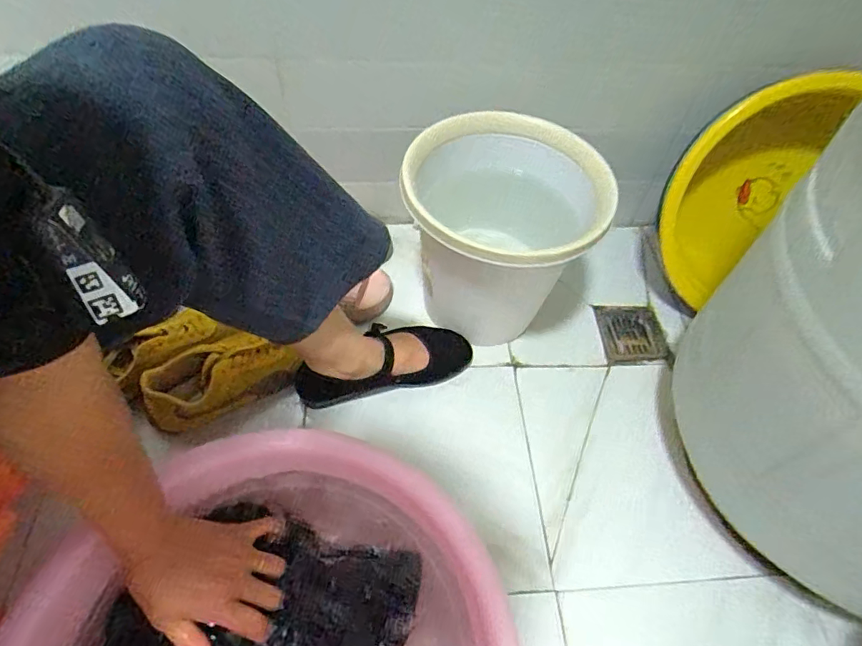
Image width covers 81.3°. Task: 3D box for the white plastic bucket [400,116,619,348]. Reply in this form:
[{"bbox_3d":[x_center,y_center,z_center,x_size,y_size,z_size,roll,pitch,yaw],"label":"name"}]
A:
[{"bbox_3d":[0.085,-0.104,0.684,0.231,0.244,0.241,2,55,-2],"label":"white plastic bucket"}]

